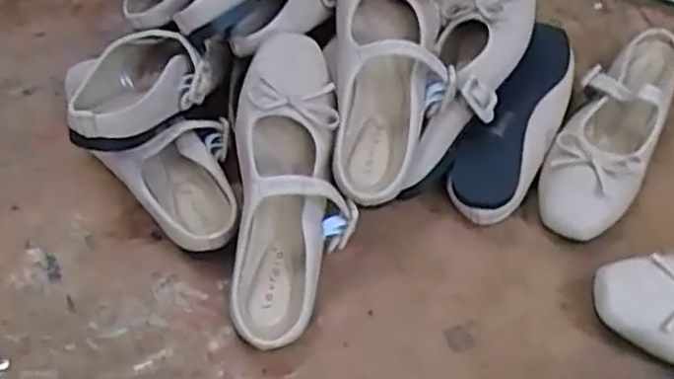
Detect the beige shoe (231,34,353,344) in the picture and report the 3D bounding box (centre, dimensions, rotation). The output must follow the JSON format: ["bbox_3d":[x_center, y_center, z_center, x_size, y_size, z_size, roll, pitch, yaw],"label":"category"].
[{"bbox_3d":[-0.033,-0.004,0.525,0.088,0.066,0.239,2,78,0],"label":"beige shoe"}]

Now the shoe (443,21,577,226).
[{"bbox_3d":[0.156,-0.060,0.603,0.069,0.058,0.211,40,63,-11],"label":"shoe"}]

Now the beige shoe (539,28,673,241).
[{"bbox_3d":[0.241,-0.058,0.604,0.072,0.057,0.240,25,56,16],"label":"beige shoe"}]

